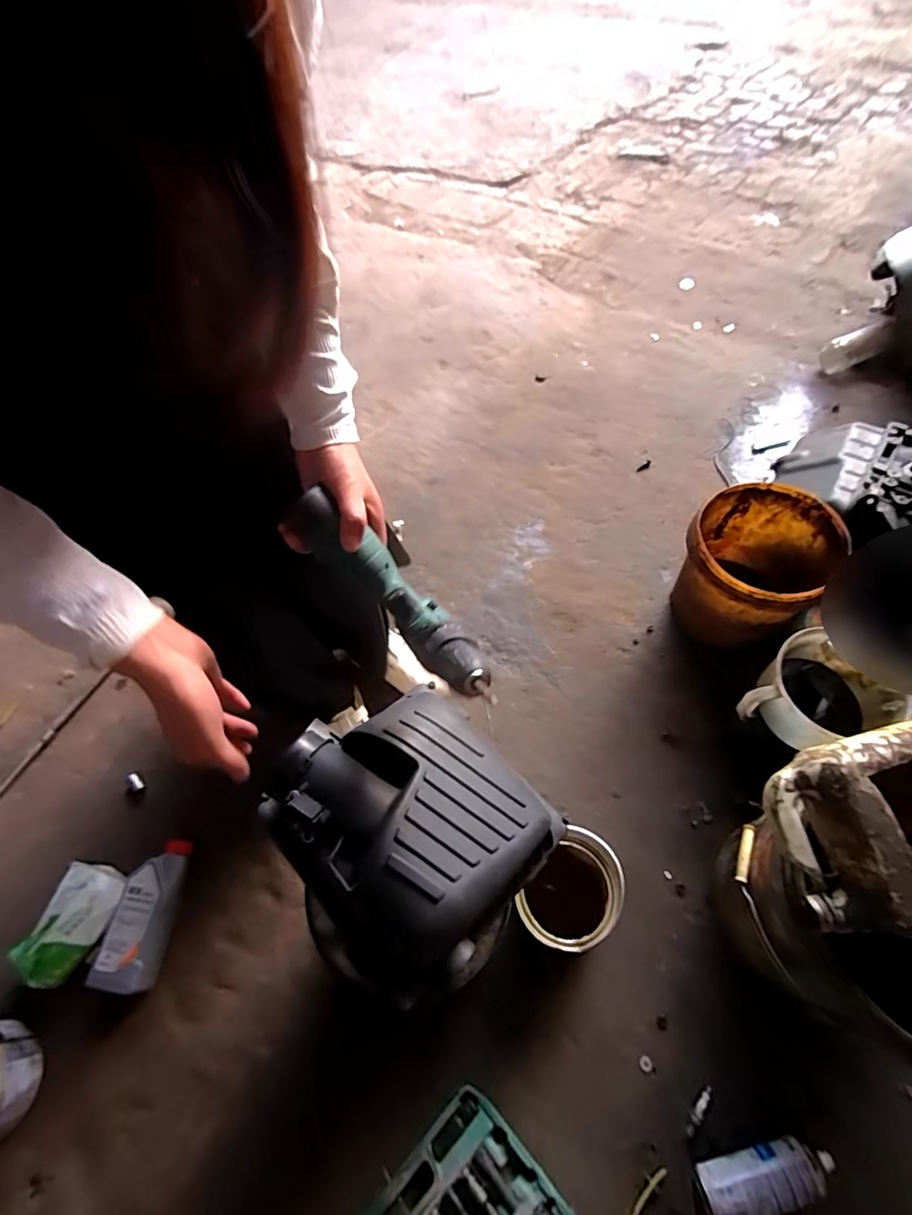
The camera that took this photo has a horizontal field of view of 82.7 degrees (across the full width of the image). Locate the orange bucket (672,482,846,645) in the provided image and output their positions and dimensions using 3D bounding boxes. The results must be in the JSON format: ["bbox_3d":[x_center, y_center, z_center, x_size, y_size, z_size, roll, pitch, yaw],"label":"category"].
[{"bbox_3d":[0.593,-0.067,1.090,0.268,0.284,0.253,-2,62,4],"label":"orange bucket"}]

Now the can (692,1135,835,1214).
[{"bbox_3d":[0.425,0.774,0.709,0.186,0.061,0.055,-16,62,-3],"label":"can"}]

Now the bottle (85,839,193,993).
[{"bbox_3d":[-0.561,0.550,0.938,0.109,0.077,0.233,2,62,7],"label":"bottle"}]

